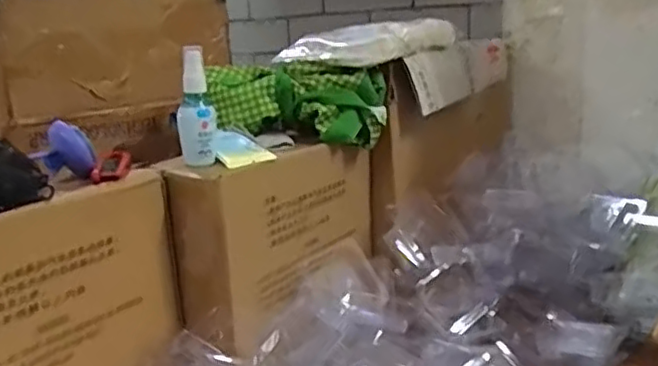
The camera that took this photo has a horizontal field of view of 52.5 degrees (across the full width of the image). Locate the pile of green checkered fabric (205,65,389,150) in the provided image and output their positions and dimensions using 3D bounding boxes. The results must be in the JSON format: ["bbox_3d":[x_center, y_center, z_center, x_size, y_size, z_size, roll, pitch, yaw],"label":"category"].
[{"bbox_3d":[-0.040,-0.094,0.802,0.207,0.087,0.069,0,13,11],"label":"pile of green checkered fabric"}]

